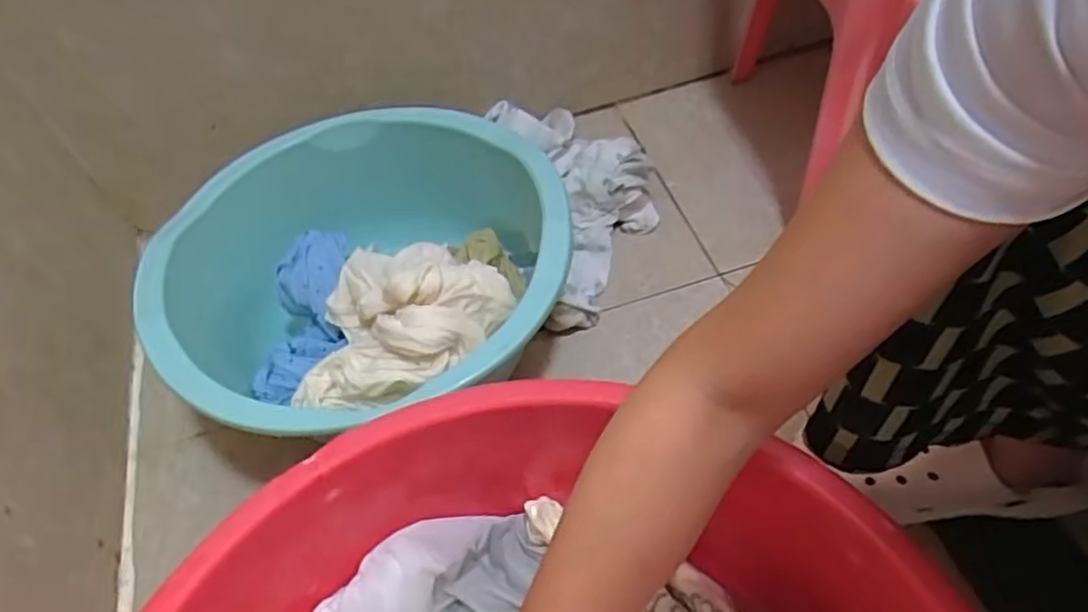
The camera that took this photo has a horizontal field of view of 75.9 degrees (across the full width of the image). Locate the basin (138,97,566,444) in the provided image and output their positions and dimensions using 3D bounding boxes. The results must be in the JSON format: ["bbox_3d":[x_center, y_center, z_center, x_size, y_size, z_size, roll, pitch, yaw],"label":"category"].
[{"bbox_3d":[-0.165,-0.020,0.659,0.363,0.164,0.333,-4,52,5],"label":"basin"}]

